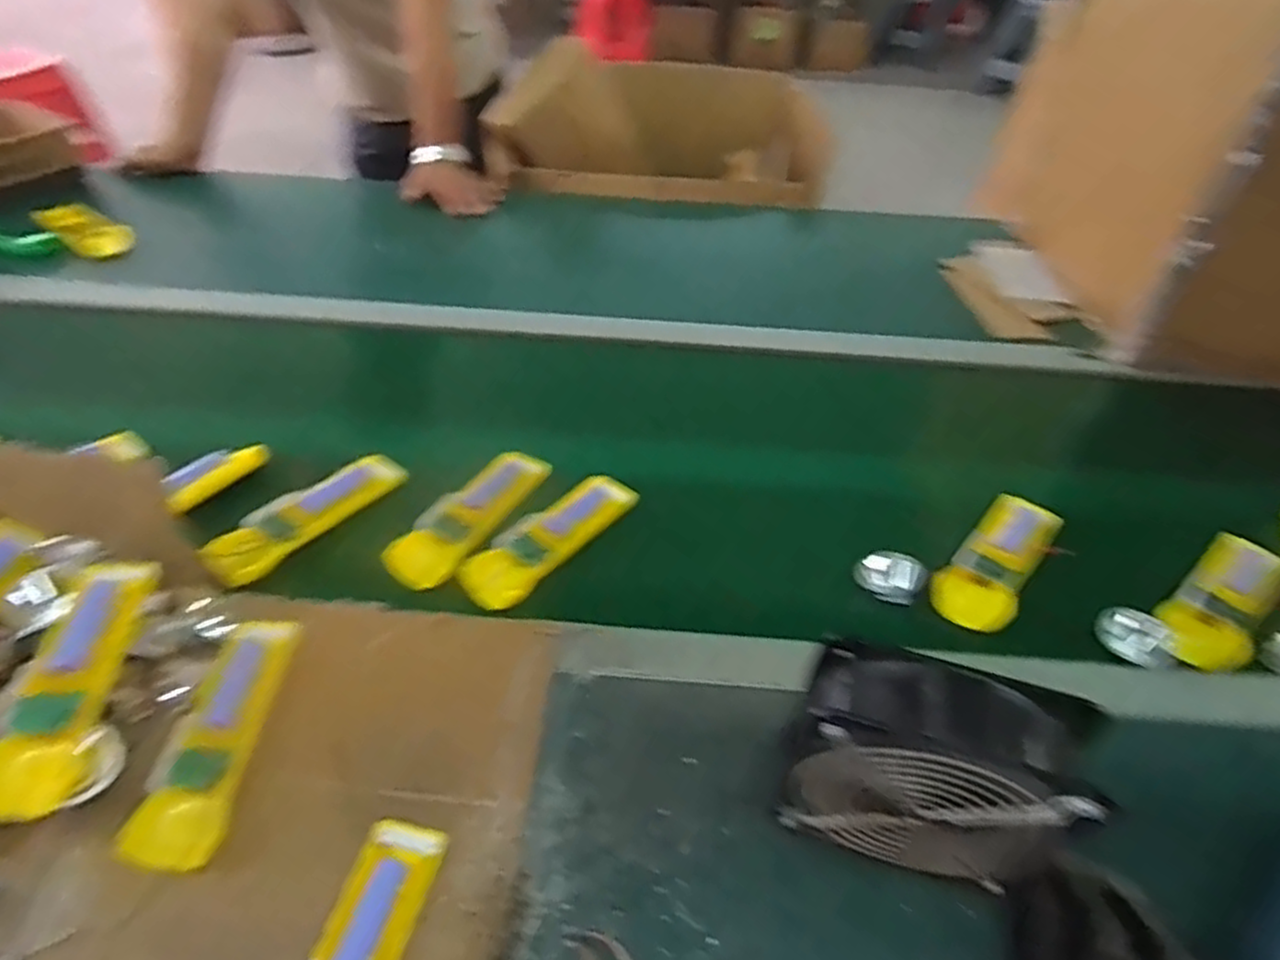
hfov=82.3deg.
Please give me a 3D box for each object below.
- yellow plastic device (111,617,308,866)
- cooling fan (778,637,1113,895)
[{"bbox_3d":[-0.267,0.157,0.469,0.048,0.020,0.165,3,44,0],"label":"yellow plastic device"},{"bbox_3d":[0.159,0.168,0.421,0.150,0.153,0.058,16,46,13],"label":"cooling fan"}]

